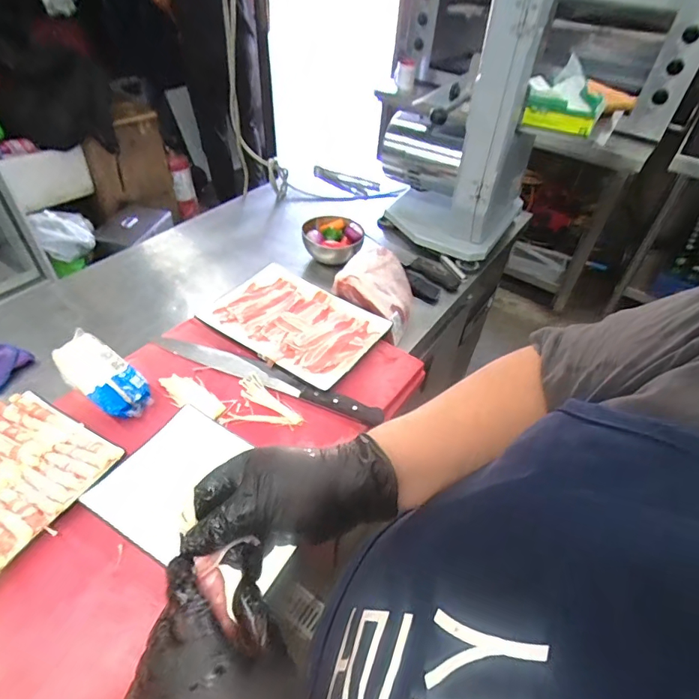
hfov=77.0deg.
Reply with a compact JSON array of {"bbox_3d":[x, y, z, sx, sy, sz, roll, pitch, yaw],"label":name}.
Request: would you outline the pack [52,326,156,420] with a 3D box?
[{"bbox_3d":[-0.377,0.043,0.668,0.195,0.048,0.074,28,50,23],"label":"pack"}]

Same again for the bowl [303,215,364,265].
[{"bbox_3d":[-0.039,-0.261,1.030,0.139,0.061,0.118,0,45,-4],"label":"bowl"}]

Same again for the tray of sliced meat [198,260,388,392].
[{"bbox_3d":[-0.100,-0.049,0.795,0.296,0.029,0.202,27,49,21],"label":"tray of sliced meat"}]

